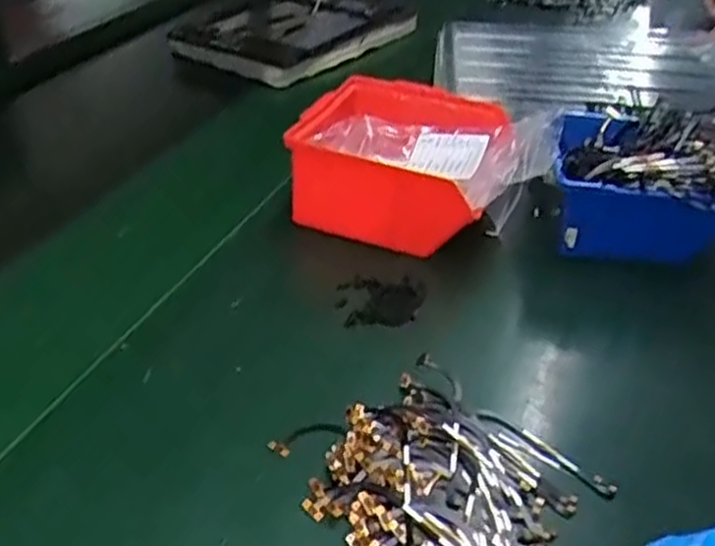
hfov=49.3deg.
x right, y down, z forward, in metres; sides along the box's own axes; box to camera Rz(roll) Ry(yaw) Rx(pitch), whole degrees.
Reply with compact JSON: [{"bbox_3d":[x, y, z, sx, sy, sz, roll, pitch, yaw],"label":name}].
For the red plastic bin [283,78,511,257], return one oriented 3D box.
[{"bbox_3d":[0.038,-0.073,0.551,0.145,0.075,0.136,10,36,11],"label":"red plastic bin"}]

